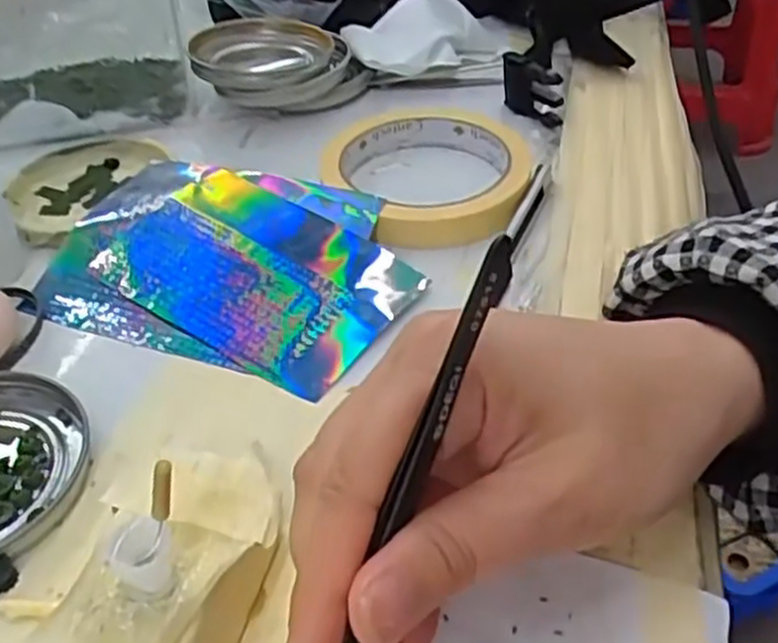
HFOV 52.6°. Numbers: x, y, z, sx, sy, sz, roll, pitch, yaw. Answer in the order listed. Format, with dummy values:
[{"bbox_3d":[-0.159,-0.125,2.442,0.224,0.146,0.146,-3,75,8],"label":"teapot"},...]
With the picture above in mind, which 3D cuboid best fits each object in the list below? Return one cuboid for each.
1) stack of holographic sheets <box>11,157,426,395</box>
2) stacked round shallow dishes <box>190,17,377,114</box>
[{"bbox_3d":[-0.063,-0.028,0.324,0.145,0.017,0.100,13,44,18],"label":"stack of holographic sheets"},{"bbox_3d":[-0.062,-0.148,0.445,0.091,0.028,0.076,-9,41,-6],"label":"stacked round shallow dishes"}]

